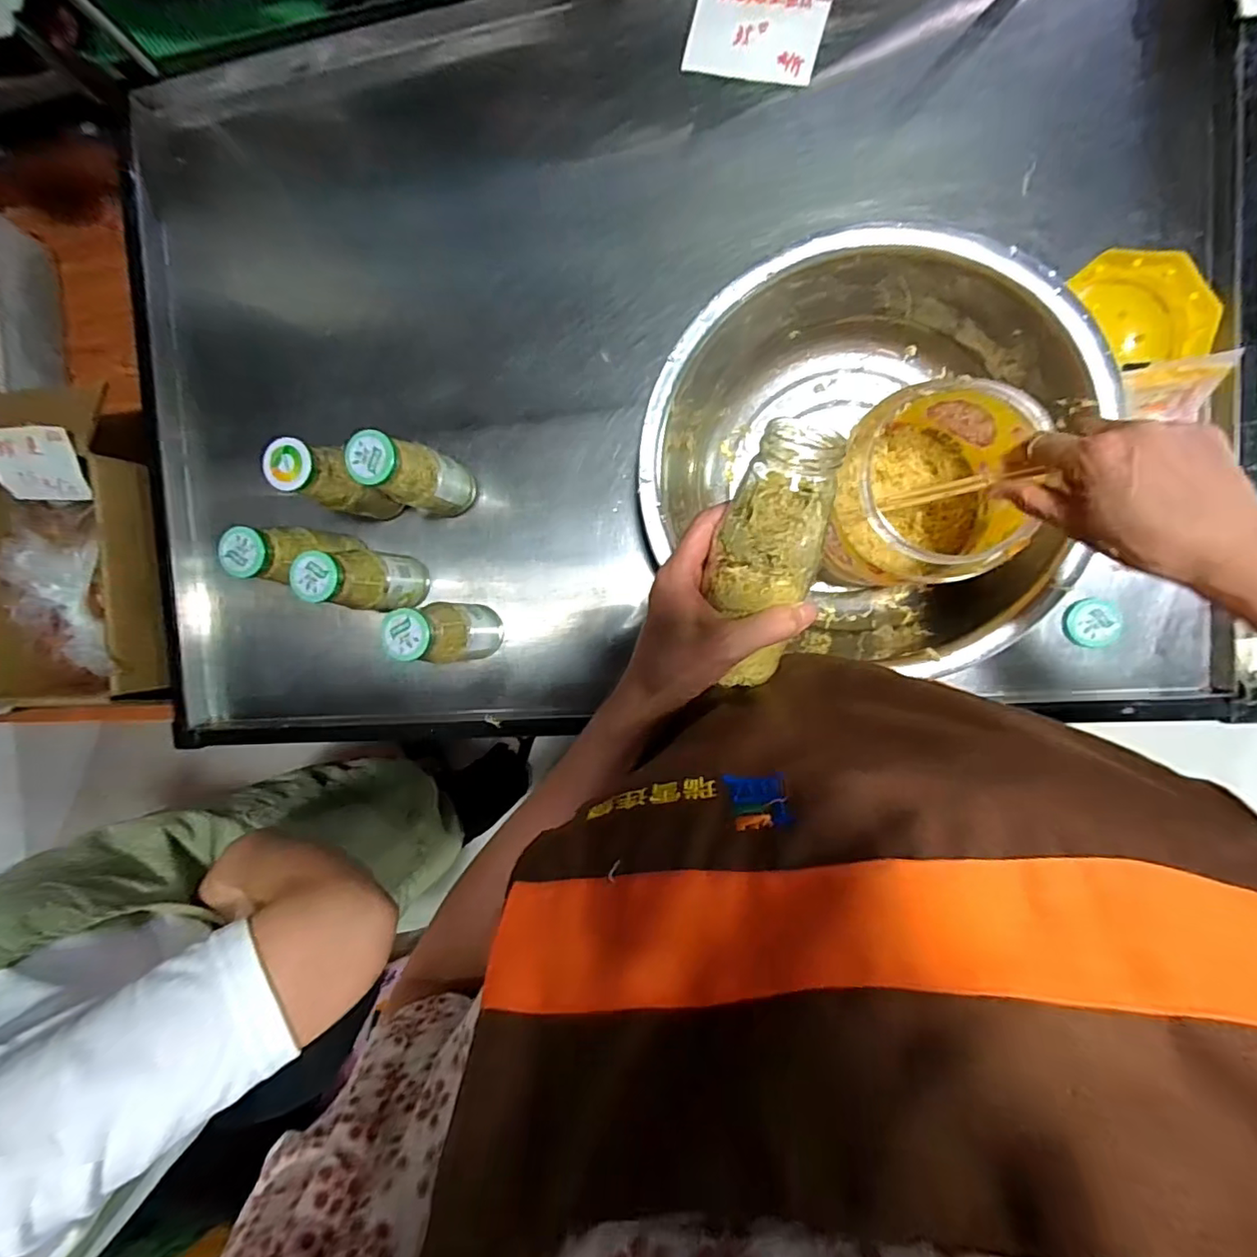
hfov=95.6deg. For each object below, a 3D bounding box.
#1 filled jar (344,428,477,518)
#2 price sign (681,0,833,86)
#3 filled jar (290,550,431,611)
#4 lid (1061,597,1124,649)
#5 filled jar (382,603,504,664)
[{"bbox_3d":[-0.216,-0.155,0.593,0.049,0.166,0.058,17,96,8],"label":"filled jar"},{"bbox_3d":[0.129,-0.602,0.573,0.131,0.004,0.087,14,98,7],"label":"price sign"},{"bbox_3d":[-0.275,-0.051,0.610,0.050,0.173,0.061,12,95,8],"label":"filled jar"},{"bbox_3d":[0.467,-0.005,0.572,0.048,0.009,0.049,1,93,9],"label":"lid"},{"bbox_3d":[-0.186,0.005,0.605,0.054,0.176,0.063,-8,92,10],"label":"filled jar"}]

